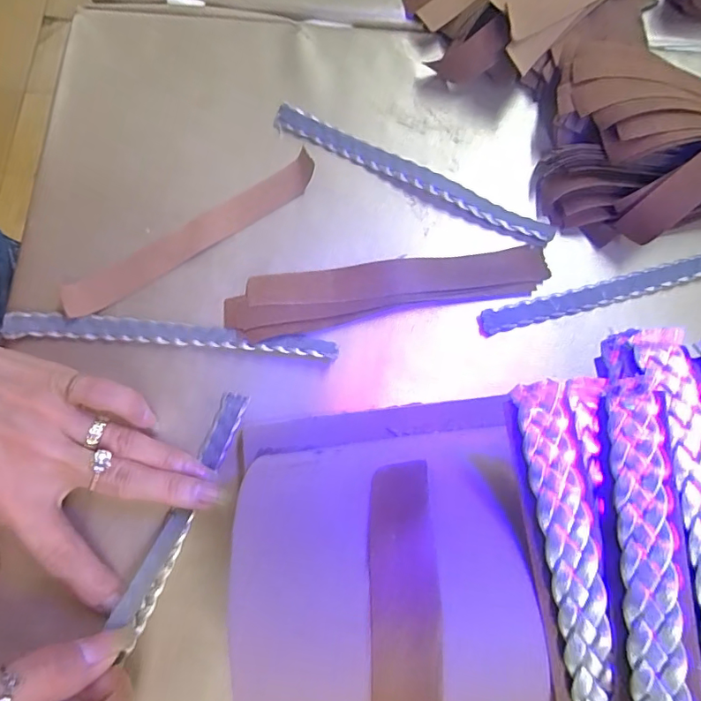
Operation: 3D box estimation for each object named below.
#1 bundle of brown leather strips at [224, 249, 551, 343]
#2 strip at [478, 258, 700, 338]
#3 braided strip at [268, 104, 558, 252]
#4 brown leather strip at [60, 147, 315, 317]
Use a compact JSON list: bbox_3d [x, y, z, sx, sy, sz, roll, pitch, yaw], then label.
[{"bbox_3d":[0.021,-0.033,0.278,0.175,0.009,0.035,-9,77,-3],"label":"bundle of brown leather strips"},{"bbox_3d":[0.152,-0.035,0.281,0.167,0.005,0.013,-15,77,-4],"label":"strip"},{"bbox_3d":[0.035,-0.101,0.293,0.171,0.009,0.013,27,78,5],"label":"braided strip"},{"bbox_3d":[-0.087,-0.065,0.283,0.153,0.008,0.021,-34,79,-8],"label":"brown leather strip"}]

